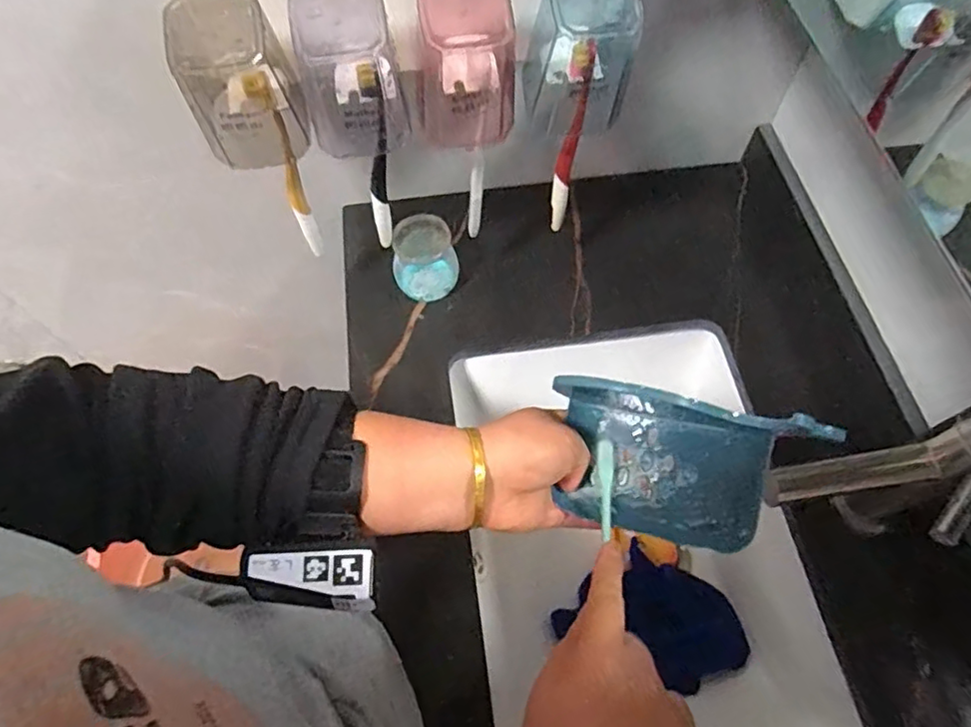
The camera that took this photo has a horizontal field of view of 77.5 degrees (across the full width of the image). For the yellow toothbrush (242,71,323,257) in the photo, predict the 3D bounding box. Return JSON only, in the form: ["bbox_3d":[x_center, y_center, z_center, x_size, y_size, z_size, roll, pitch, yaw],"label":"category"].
[{"bbox_3d":[-0.149,-0.140,0.468,0.017,0.177,0.028,-19,65,-11],"label":"yellow toothbrush"}]

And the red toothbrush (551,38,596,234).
[{"bbox_3d":[0.066,-0.173,0.486,0.015,0.178,0.014,5,63,1],"label":"red toothbrush"}]

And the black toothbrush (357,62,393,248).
[{"bbox_3d":[-0.084,-0.152,0.472,0.022,0.171,0.014,-13,64,-8],"label":"black toothbrush"}]

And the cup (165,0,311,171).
[{"bbox_3d":[-0.157,-0.178,0.393,0.067,0.098,0.053,-20,66,-11],"label":"cup"}]

